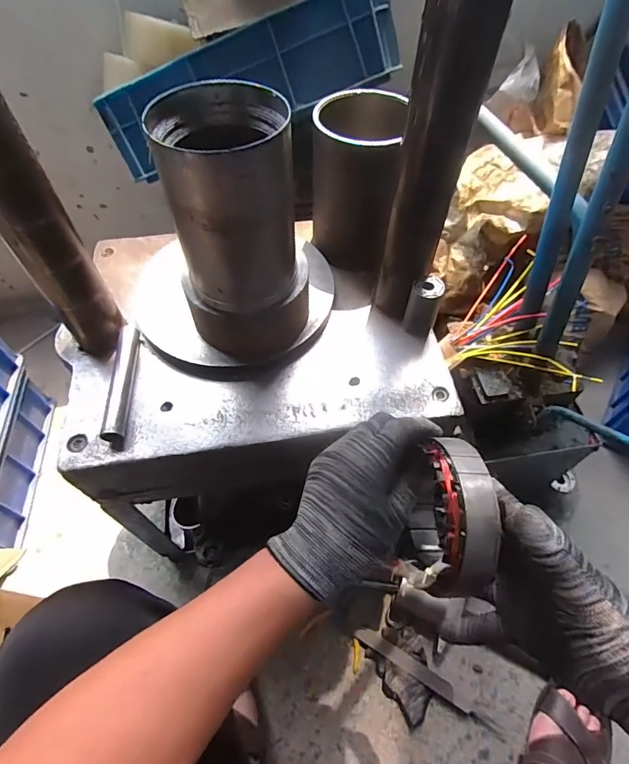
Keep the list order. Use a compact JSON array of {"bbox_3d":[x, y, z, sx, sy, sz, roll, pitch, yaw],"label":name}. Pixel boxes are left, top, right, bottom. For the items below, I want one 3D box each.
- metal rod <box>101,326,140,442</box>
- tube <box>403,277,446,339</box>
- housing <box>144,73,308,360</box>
[{"bbox_3d":[-0.226,-0.003,0.512,0.023,0.022,0.153,-2,57,-2],"label":"metal rod"},{"bbox_3d":[0.137,-0.094,0.543,0.037,0.073,0.033,22,59,13],"label":"tube"},{"bbox_3d":[-0.077,-0.137,0.456,0.129,0.265,0.106,-7,57,-6],"label":"housing"}]

